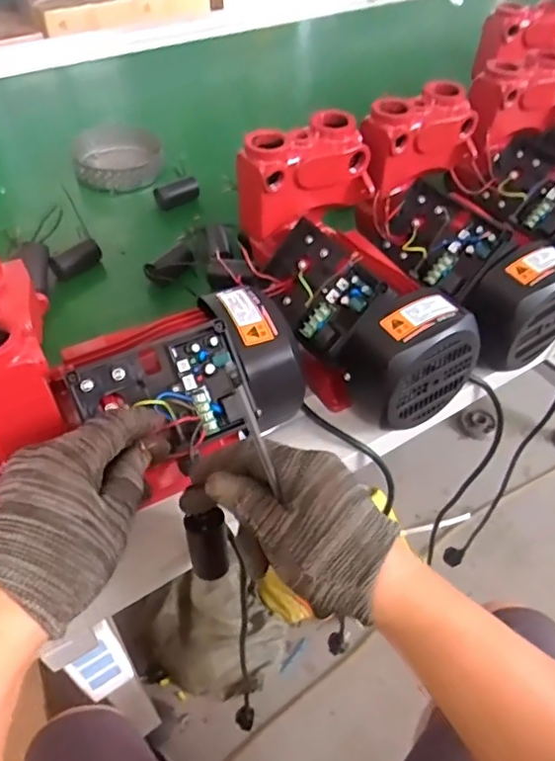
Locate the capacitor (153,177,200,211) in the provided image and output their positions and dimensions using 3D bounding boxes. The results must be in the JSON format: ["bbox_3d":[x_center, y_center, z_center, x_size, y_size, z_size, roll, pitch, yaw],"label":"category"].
[{"bbox_3d":[-0.138,-0.260,0.789,0.063,0.029,0.023,-24,53,-22],"label":"capacitor"}]

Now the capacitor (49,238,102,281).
[{"bbox_3d":[-0.242,-0.146,0.683,0.023,0.027,0.060,32,54,23],"label":"capacitor"}]

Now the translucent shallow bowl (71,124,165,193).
[{"bbox_3d":[-0.244,-0.342,0.870,0.130,0.041,0.151,-14,50,-14],"label":"translucent shallow bowl"}]

